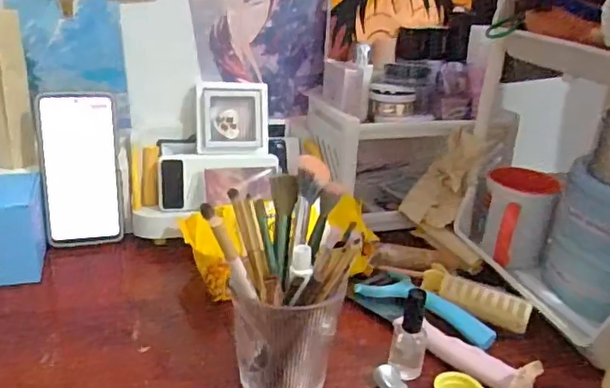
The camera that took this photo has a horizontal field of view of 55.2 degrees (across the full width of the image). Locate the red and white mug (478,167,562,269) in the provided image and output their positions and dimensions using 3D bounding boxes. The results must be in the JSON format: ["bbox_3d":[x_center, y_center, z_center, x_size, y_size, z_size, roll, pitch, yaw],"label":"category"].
[{"bbox_3d":[0.236,0.023,0.656,0.077,0.085,0.091,14,25,21],"label":"red and white mug"}]

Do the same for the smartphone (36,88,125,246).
[{"bbox_3d":[-0.244,-0.026,0.639,0.079,0.168,0.005,-3,14,-20],"label":"smartphone"}]

